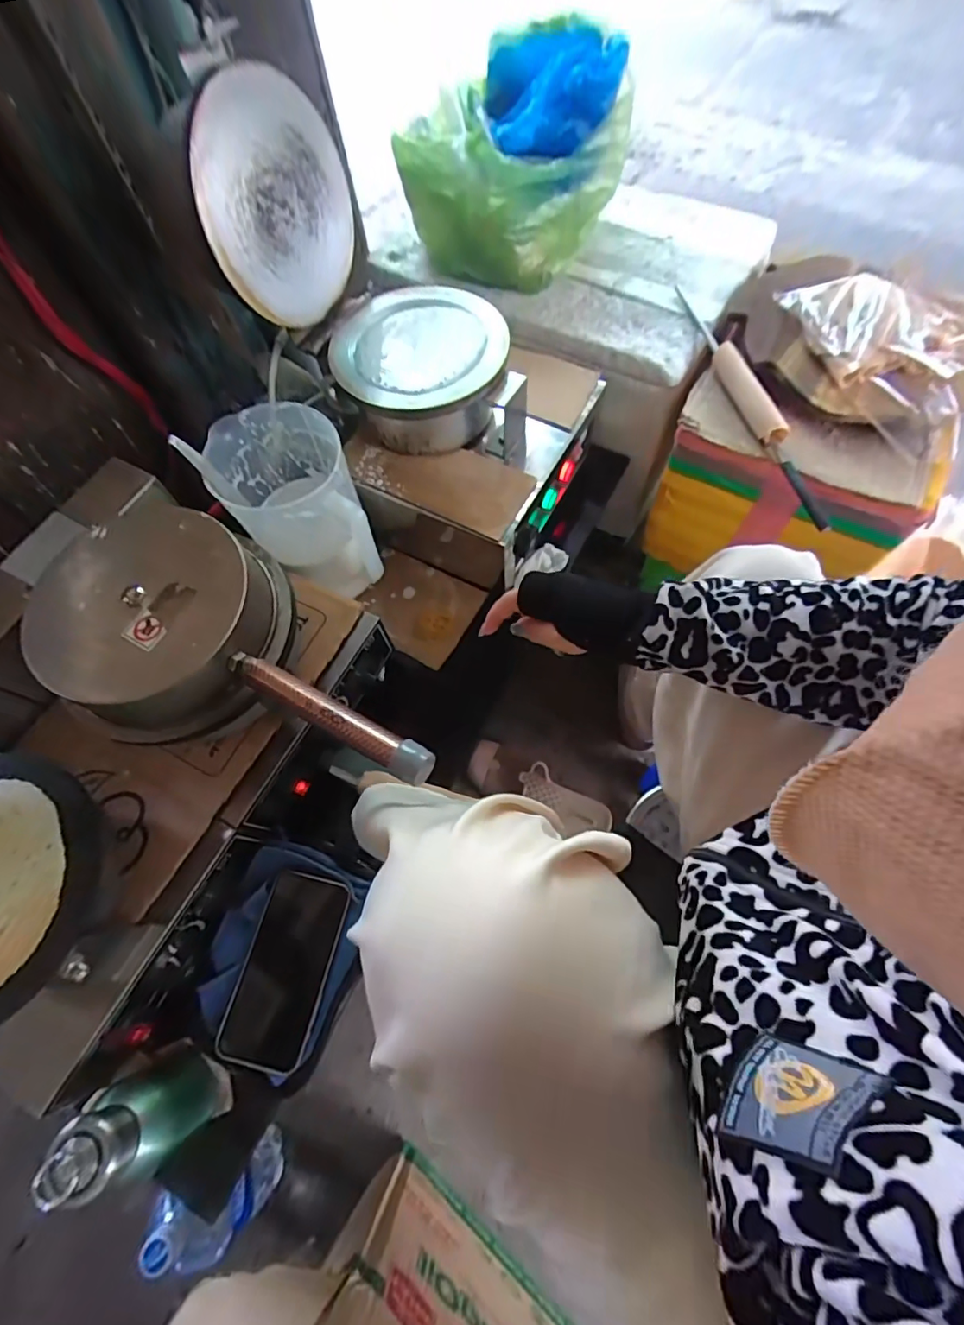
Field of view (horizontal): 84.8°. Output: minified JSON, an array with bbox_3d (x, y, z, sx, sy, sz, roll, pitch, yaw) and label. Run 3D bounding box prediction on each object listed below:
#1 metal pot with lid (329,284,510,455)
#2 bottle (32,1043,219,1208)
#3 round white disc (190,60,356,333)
[{"bbox_3d":[-0.066,-0.330,0.608,0.184,0.086,0.180,-1,66,2],"label":"metal pot with lid"},{"bbox_3d":[-0.282,0.372,0.440,0.073,0.135,0.073,-13,66,-3],"label":"bottle"},{"bbox_3d":[-0.193,-0.446,0.513,0.034,0.175,0.175,21,68,12],"label":"round white disc"}]

